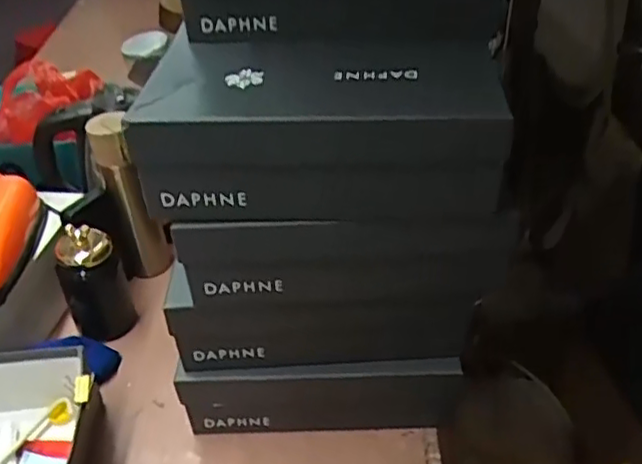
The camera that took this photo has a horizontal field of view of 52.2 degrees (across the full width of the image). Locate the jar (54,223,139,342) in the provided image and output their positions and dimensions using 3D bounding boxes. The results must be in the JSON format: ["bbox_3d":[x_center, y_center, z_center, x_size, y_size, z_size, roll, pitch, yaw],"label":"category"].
[{"bbox_3d":[-0.284,0.067,0.825,0.070,0.158,0.061,-24,42,-24],"label":"jar"}]

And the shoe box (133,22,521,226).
[{"bbox_3d":[0.003,-0.084,0.567,0.300,0.104,0.150,2,38,8],"label":"shoe box"}]

